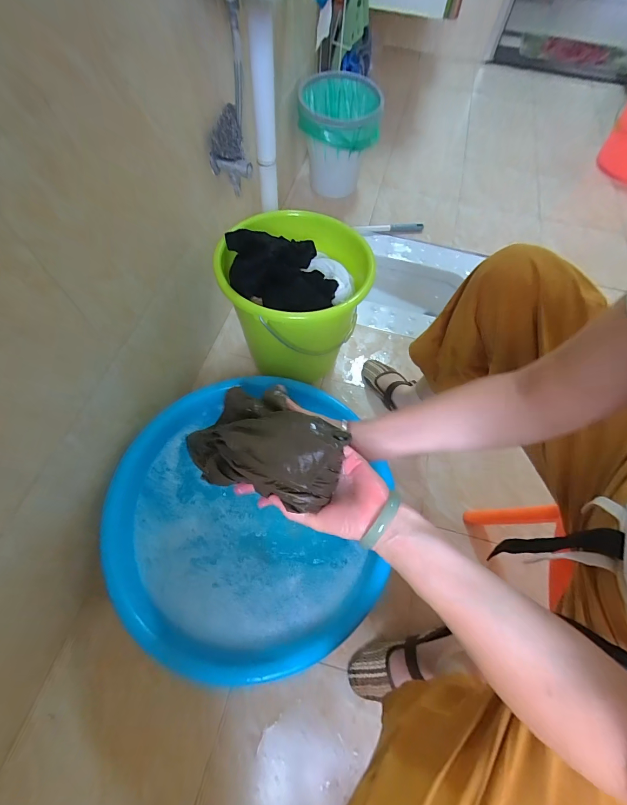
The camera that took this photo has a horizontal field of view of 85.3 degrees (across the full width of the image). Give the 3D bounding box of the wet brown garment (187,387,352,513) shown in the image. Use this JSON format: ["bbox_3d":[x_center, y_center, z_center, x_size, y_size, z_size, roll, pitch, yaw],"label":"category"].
[{"bbox_3d":[-0.072,0.049,0.424,0.238,0.067,0.127,13,56,45],"label":"wet brown garment"}]

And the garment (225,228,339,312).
[{"bbox_3d":[-0.061,-0.278,0.669,0.205,0.095,0.172,-8,63,-7],"label":"garment"}]

